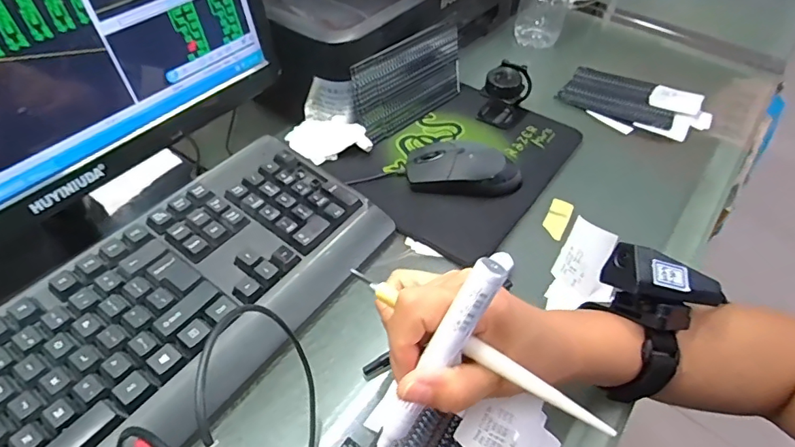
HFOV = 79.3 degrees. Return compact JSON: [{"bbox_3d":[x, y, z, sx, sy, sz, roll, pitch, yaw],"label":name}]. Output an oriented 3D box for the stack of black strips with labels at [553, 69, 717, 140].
[{"bbox_3d":[0.290,-0.151,0.590,0.164,0.024,0.101,32,54,24],"label":"stack of black strips with labels"}]

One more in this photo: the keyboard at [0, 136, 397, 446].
[{"bbox_3d":[-0.188,0.088,0.331,0.156,0.043,0.429,29,53,22],"label":"keyboard"}]

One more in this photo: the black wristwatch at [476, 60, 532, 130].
[{"bbox_3d":[0.126,-0.151,0.556,0.049,0.058,0.059,22,50,16],"label":"black wristwatch"}]

